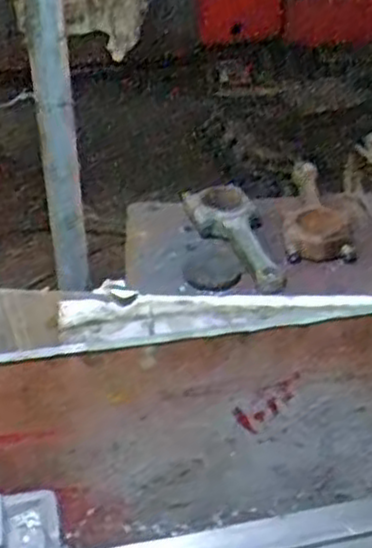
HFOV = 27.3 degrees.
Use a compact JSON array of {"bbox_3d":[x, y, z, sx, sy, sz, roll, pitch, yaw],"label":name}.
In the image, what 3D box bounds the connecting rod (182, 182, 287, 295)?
[{"bbox_3d":[0.100,-0.056,1.379,0.111,0.078,0.328,-16,38,-18],"label":"connecting rod"}]

